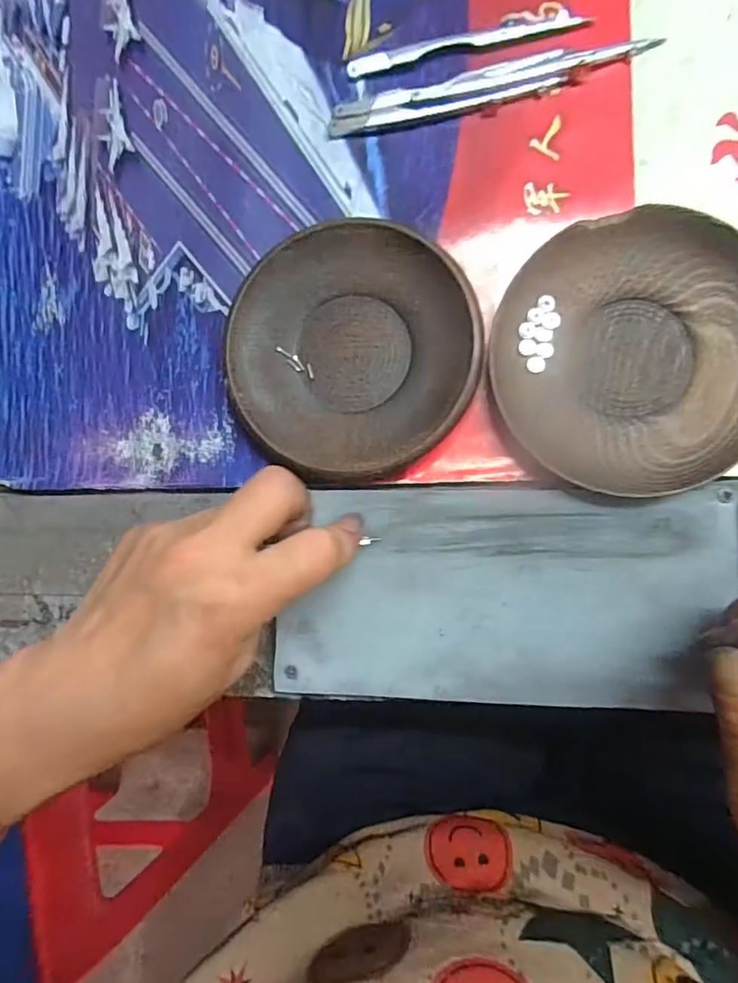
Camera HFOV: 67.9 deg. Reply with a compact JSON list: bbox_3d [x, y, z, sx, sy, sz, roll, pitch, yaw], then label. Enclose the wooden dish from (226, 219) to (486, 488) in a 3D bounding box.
[{"bbox_3d":[-0.007,-0.062,0.250,0.110,0.018,0.113,0,90,9],"label":"wooden dish"}]

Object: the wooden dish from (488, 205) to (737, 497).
[{"bbox_3d":[0.112,-0.056,0.233,0.111,0.016,0.112,0,90,9],"label":"wooden dish"}]

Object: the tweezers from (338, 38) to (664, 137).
[{"bbox_3d":[0.052,-0.183,0.248,0.140,0.006,0.018,-7,89,9],"label":"tweezers"}]

